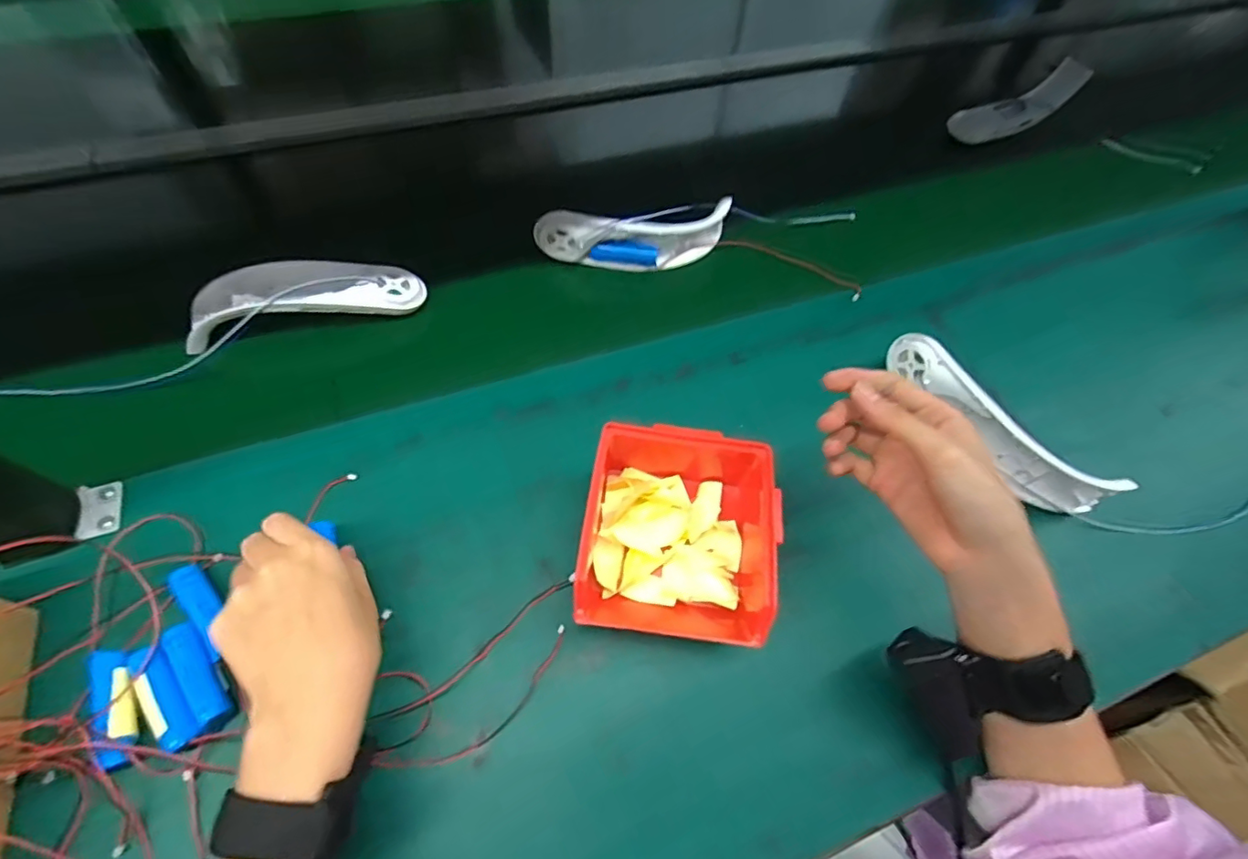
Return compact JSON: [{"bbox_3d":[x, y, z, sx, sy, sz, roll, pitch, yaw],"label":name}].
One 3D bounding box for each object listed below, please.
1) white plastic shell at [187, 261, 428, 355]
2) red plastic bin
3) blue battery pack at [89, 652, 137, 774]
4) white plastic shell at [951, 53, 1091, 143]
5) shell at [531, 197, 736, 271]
[{"bbox_3d":[-0.285,-0.126,0.489,0.192,0.032,0.072,-14,62,-11],"label":"white plastic shell"},{"bbox_3d":[0.035,0.070,0.382,0.121,0.067,0.143,9,60,1],"label":"red plastic bin"},{"bbox_3d":[-0.303,0.164,0.321,0.018,0.015,0.071,-28,66,-18],"label":"blue battery pack"},{"bbox_3d":[0.495,-0.416,0.689,0.127,0.101,0.051,-7,61,-7],"label":"white plastic shell"},{"bbox_3d":[0.012,-0.193,0.547,0.194,0.054,0.044,-8,61,-8],"label":"shell"}]

